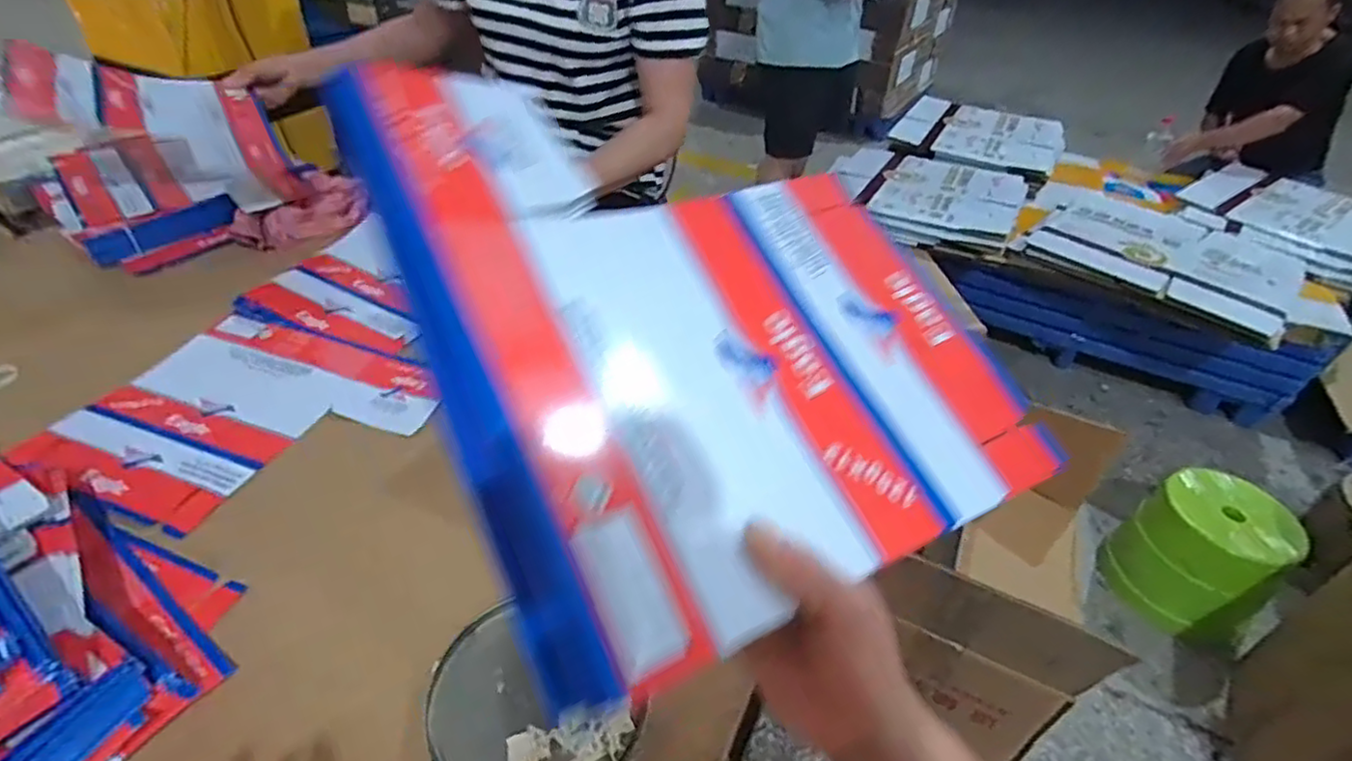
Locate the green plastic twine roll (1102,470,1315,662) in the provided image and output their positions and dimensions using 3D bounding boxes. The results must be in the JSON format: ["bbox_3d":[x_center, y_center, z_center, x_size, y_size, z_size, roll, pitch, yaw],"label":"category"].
[{"bbox_3d":[1.125,0.374,1.380,0.283,0.246,0.283,3,40,-3],"label":"green plastic twine roll"}]

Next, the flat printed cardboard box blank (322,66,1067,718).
[{"bbox_3d":[0.014,-0.048,0.353,0.294,0.028,0.327,-16,67,-29],"label":"flat printed cardboard box blank"}]

